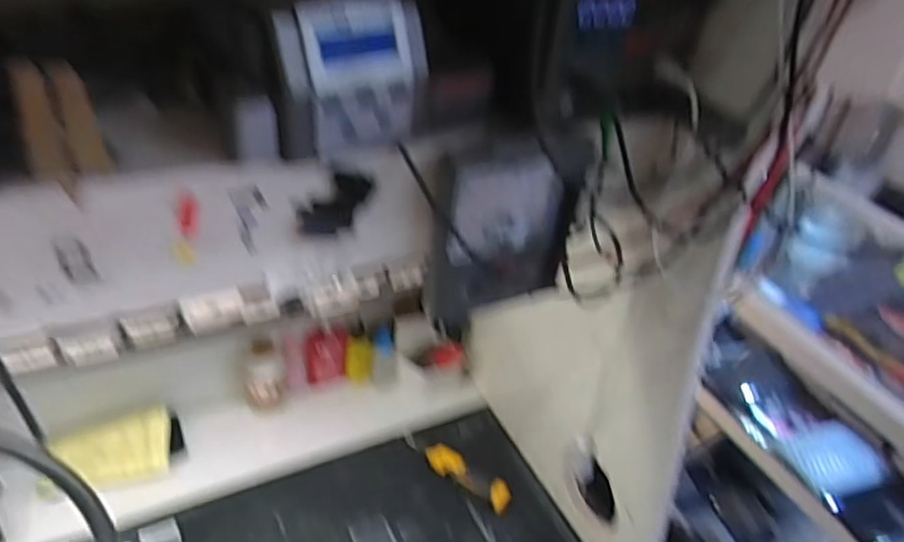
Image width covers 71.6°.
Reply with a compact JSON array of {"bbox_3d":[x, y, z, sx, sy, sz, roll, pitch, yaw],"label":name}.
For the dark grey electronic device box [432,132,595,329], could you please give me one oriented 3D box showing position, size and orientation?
[{"bbox_3d":[0.043,-0.033,0.492,0.131,0.148,0.029,-22,44,-21],"label":"dark grey electronic device box"}]

